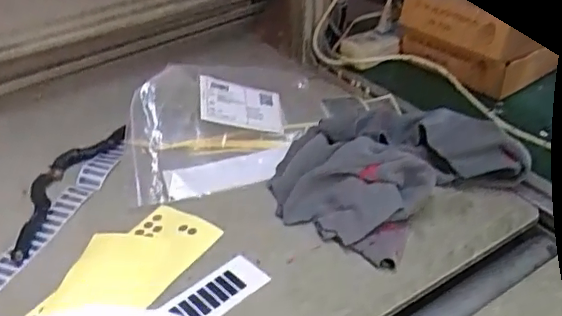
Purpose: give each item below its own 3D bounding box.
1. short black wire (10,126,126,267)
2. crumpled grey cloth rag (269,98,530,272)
[{"bbox_3d":[-0.254,0.031,0.654,0.058,0.011,0.226,6,35,12],"label":"short black wire"},{"bbox_3d":[0.114,0.012,0.633,0.223,0.060,0.215,25,43,34],"label":"crumpled grey cloth rag"}]

